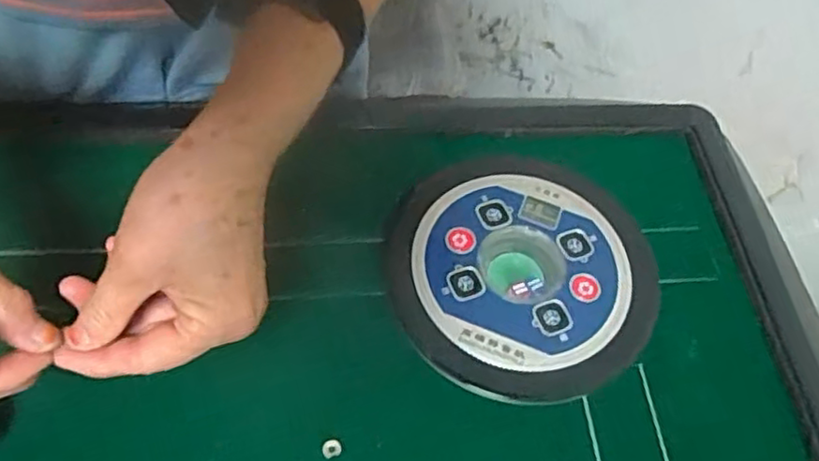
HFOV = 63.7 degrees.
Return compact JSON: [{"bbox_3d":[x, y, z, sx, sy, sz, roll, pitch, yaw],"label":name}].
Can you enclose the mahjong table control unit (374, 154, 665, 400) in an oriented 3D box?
[{"bbox_3d":[0.080,0.037,0.488,0.172,0.053,0.185,2,58,-3],"label":"mahjong table control unit"}]

